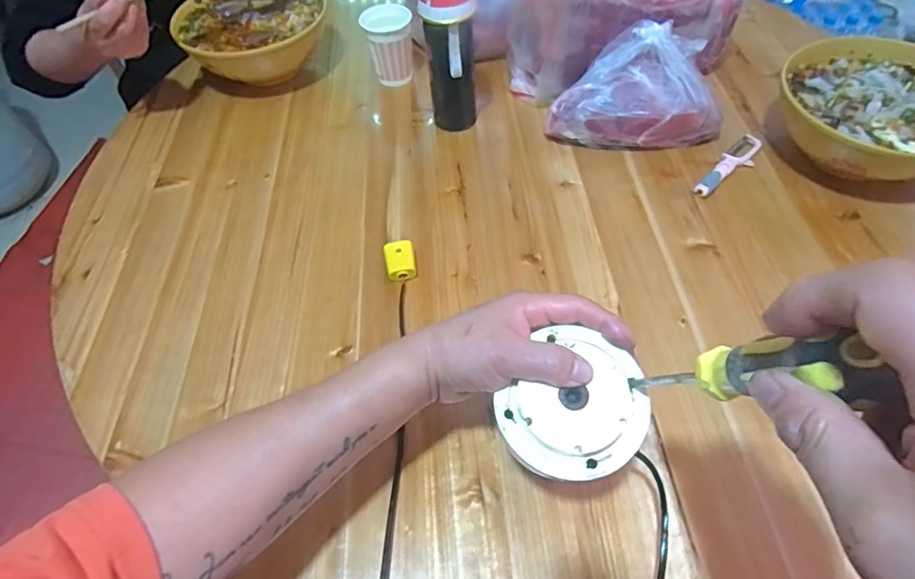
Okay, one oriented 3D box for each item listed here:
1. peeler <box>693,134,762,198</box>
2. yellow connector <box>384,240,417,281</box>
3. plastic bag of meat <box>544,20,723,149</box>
[{"bbox_3d":[0.347,-0.156,0.647,0.034,0.014,0.136,35,63,25],"label":"peeler"},{"bbox_3d":[-0.064,-0.031,0.574,0.032,0.023,0.044,-13,55,-6],"label":"yellow connector"},{"bbox_3d":[0.226,-0.250,0.658,0.215,0.120,0.106,-7,54,-1],"label":"plastic bag of meat"}]

